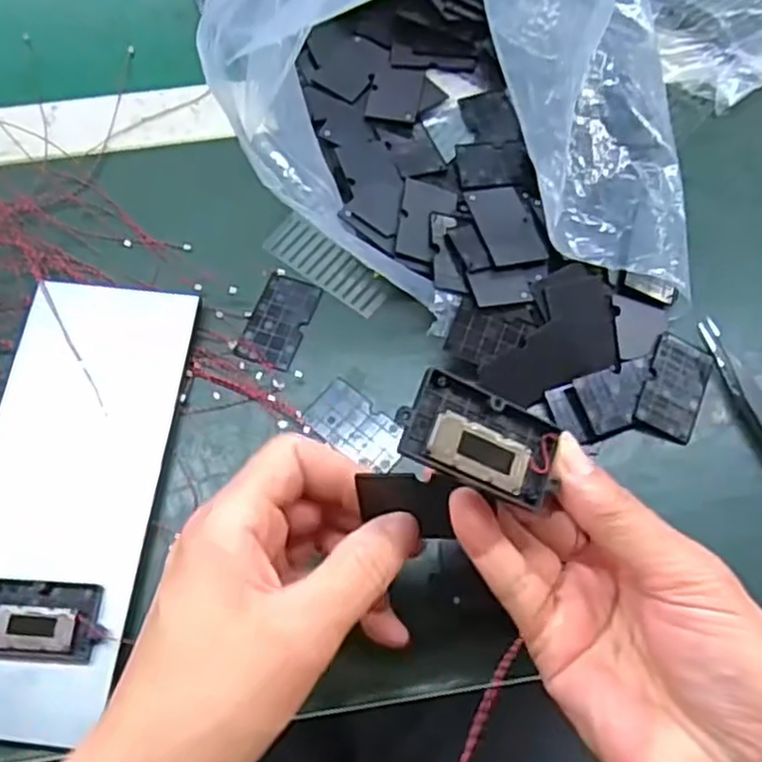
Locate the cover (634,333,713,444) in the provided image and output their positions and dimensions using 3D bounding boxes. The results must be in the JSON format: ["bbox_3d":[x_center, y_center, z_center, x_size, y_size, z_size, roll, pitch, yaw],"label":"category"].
[{"bbox_3d":[0.140,0.002,0.346,0.027,0.004,0.050,23,69,10],"label":"cover"}]

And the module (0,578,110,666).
[{"bbox_3d":[-0.142,0.099,0.301,0.055,0.007,0.031,4,67,2],"label":"module"}]

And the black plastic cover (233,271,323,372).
[{"bbox_3d":[-0.051,-0.030,0.363,0.028,0.004,0.050,18,68,8],"label":"black plastic cover"}]

